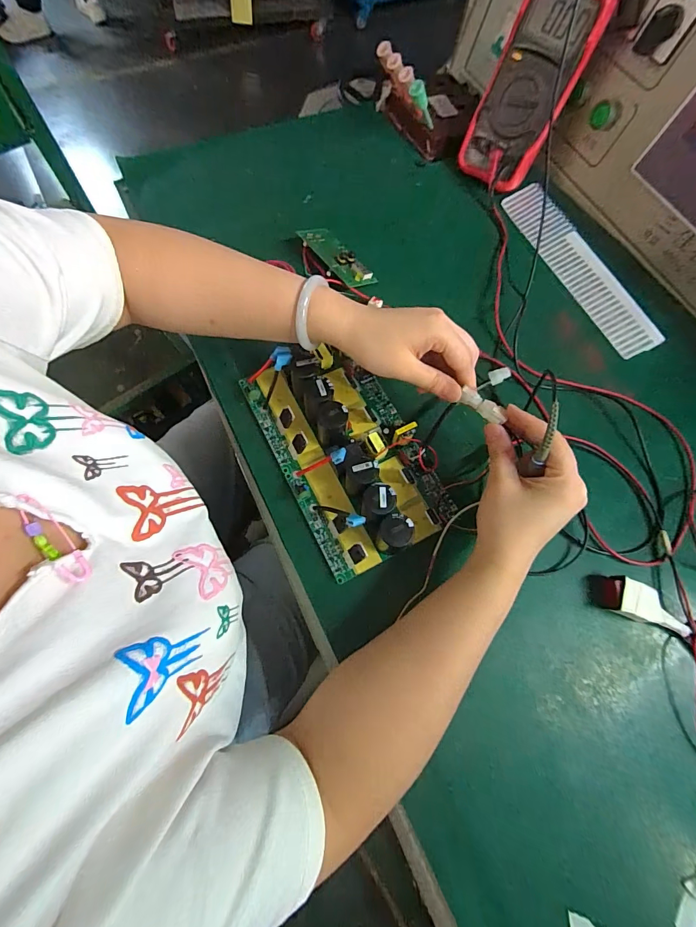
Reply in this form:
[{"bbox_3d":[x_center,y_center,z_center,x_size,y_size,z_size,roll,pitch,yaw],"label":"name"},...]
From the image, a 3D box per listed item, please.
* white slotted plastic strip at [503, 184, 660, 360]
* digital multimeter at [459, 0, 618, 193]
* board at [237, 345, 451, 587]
[{"bbox_3d":[0.297,-0.255,0.512,0.054,0.015,0.278,-29,72,9],"label":"white slotted plastic strip"},{"bbox_3d":[0.217,-0.459,0.483,0.095,0.194,0.034,39,46,11],"label":"digital multimeter"},{"bbox_3d":[-0.002,-0.023,0.391,0.133,0.055,0.232,-26,72,-12],"label":"board"}]

